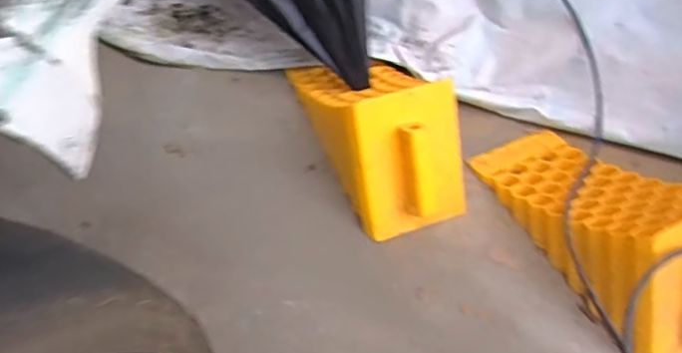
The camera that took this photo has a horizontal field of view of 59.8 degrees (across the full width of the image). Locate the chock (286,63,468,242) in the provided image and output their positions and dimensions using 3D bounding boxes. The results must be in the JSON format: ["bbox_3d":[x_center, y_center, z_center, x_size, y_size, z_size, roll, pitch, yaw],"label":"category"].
[{"bbox_3d":[0.066,-0.131,1.072,0.198,0.201,0.439,-16,55,-15],"label":"chock"}]

